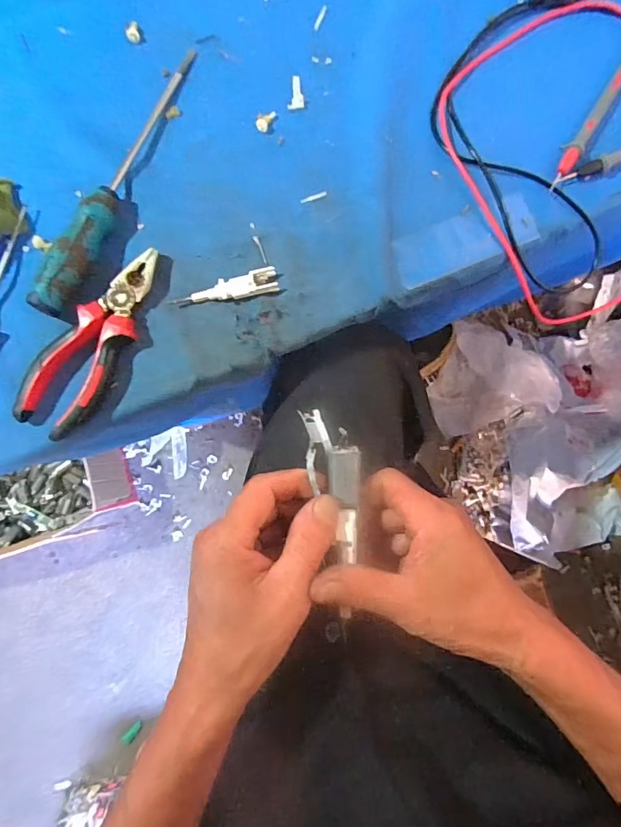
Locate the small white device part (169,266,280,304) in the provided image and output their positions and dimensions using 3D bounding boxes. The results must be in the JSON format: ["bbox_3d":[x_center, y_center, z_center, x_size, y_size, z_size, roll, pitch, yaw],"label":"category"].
[{"bbox_3d":[-0.067,-0.095,0.362,0.083,0.010,0.018,-16,85,0],"label":"small white device part"}]

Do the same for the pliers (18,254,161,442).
[{"bbox_3d":[-0.163,-0.054,0.358,0.051,0.021,0.157,35,87,4],"label":"pliers"}]

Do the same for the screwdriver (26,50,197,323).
[{"bbox_3d":[-0.148,-0.188,0.367,0.026,0.037,0.248,24,86,4],"label":"screwdriver"}]

